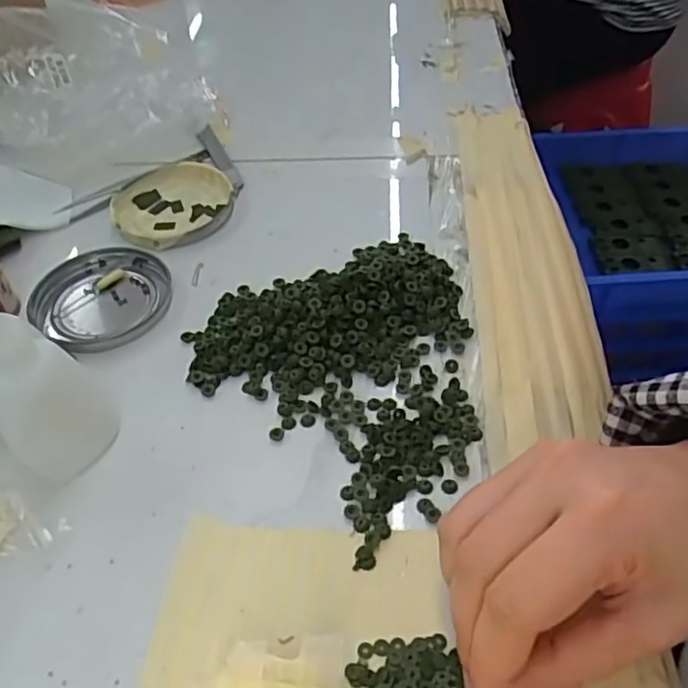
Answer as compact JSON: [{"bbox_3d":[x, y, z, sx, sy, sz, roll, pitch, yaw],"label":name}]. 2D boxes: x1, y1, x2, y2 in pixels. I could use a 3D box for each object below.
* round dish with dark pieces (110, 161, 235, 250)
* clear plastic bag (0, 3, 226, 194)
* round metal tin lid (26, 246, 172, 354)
[{"bbox_3d":[-0.115,-0.095,0.440,0.077,0.008,0.085,10,49,12],"label":"round dish with dark pieces"},{"bbox_3d":[-0.200,-0.183,0.469,0.209,0.089,0.119,-13,48,-8],"label":"clear plastic bag"},{"bbox_3d":[-0.142,-0.028,0.384,0.076,0.009,0.080,-2,48,2],"label":"round metal tin lid"}]

